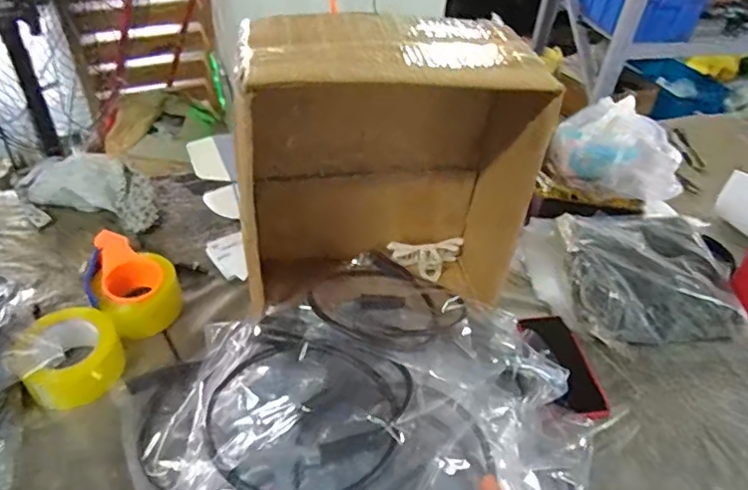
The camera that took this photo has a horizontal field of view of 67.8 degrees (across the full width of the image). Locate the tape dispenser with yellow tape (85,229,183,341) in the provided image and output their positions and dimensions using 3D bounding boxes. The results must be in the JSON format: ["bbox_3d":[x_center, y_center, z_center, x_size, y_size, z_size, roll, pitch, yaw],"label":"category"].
[{"bbox_3d":[-0.352,0.056,0.811,0.113,0.075,0.165,-20,48,-26],"label":"tape dispenser with yellow tape"}]

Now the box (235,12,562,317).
[{"bbox_3d":[0.021,-0.081,0.736,0.372,0.390,0.174,-3,42,-11],"label":"box"}]

